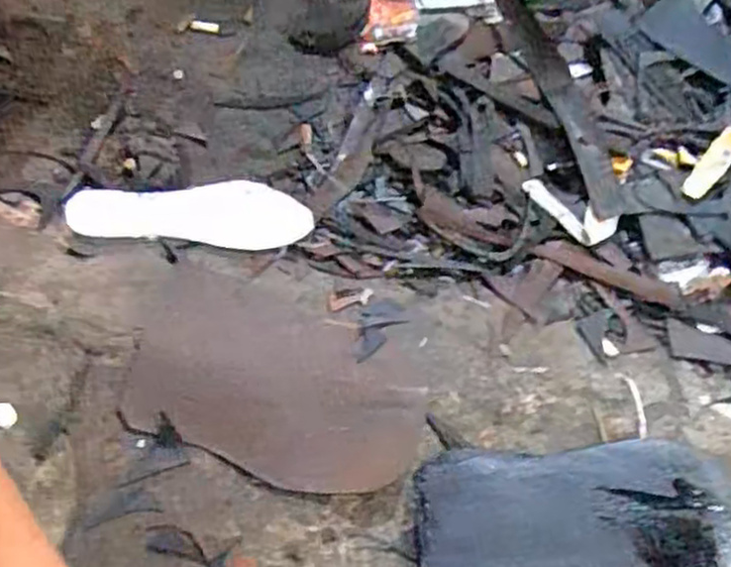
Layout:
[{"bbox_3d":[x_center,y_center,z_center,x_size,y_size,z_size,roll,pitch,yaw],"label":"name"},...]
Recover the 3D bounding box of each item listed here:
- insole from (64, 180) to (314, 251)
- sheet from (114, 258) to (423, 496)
[{"bbox_3d":[-0.176,-0.074,0.773,0.235,0.005,0.086,3,54,-5],"label":"insole"},{"bbox_3d":[-0.081,0.084,0.665,0.262,0.012,0.161,21,58,6],"label":"sheet"}]

